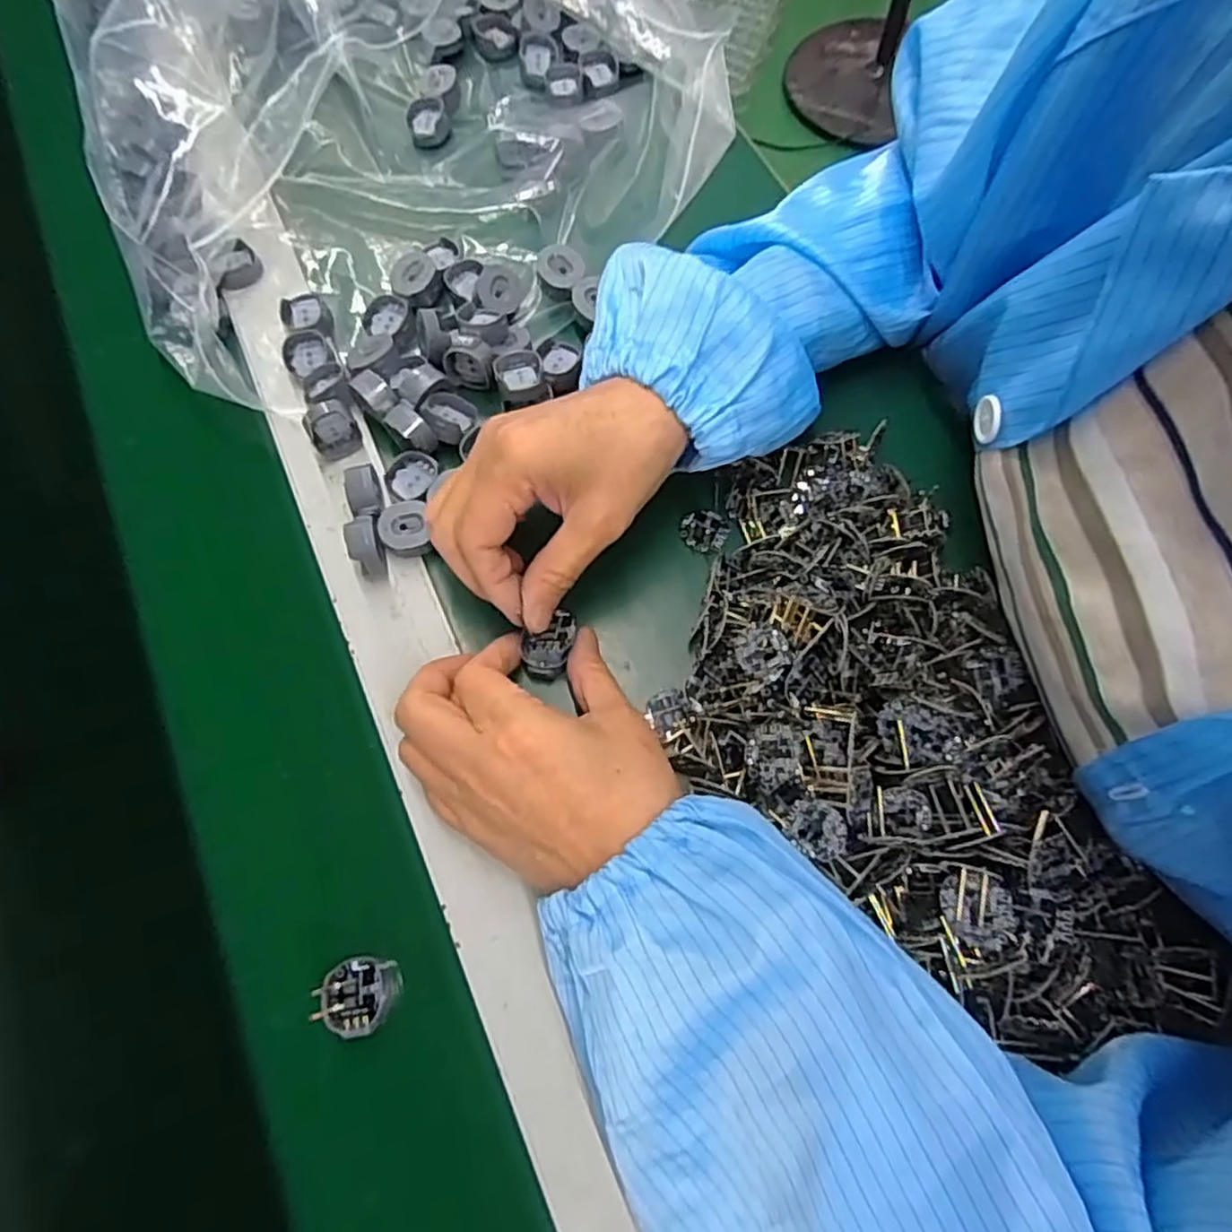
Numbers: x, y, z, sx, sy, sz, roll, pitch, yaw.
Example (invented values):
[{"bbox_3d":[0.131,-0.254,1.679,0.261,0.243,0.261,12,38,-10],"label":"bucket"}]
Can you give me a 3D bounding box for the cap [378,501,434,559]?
[{"bbox_3d":[-0.106,-0.042,0.358,0.023,0.014,0.024,0,70,1],"label":"cap"}]

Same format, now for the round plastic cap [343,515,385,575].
[{"bbox_3d":[-0.124,-0.034,0.354,0.014,0.021,0.024,-17,70,-6],"label":"round plastic cap"}]

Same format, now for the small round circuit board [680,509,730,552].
[{"bbox_3d":[0.045,-0.044,0.366,0.023,0.004,0.023,0,70,1],"label":"small round circuit board"}]

